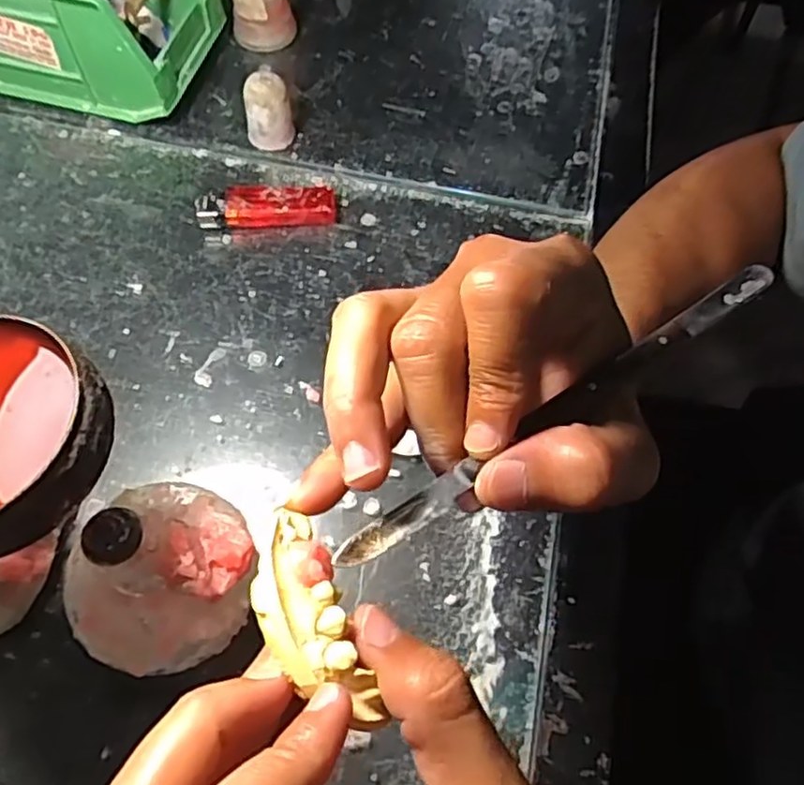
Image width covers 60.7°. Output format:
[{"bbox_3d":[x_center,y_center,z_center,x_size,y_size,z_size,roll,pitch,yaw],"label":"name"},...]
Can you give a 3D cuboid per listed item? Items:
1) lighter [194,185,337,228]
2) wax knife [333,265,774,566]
[{"bbox_3d":[-0.082,-0.114,0.418,0.081,0.015,0.023,-3,63,-4],"label":"lighter"},{"bbox_3d":[0.053,0.002,0.204,0.168,0.006,0.008,-31,68,-18],"label":"wax knife"}]

